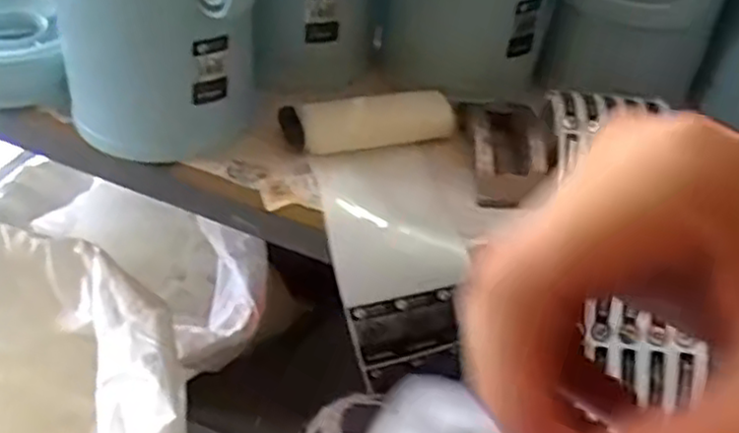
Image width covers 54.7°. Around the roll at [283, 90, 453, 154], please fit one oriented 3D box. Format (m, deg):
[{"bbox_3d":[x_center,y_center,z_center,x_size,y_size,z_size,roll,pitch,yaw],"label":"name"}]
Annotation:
[{"bbox_3d":[0.001,-0.082,0.624,0.152,0.031,0.048,-5,43,-12],"label":"roll"}]

